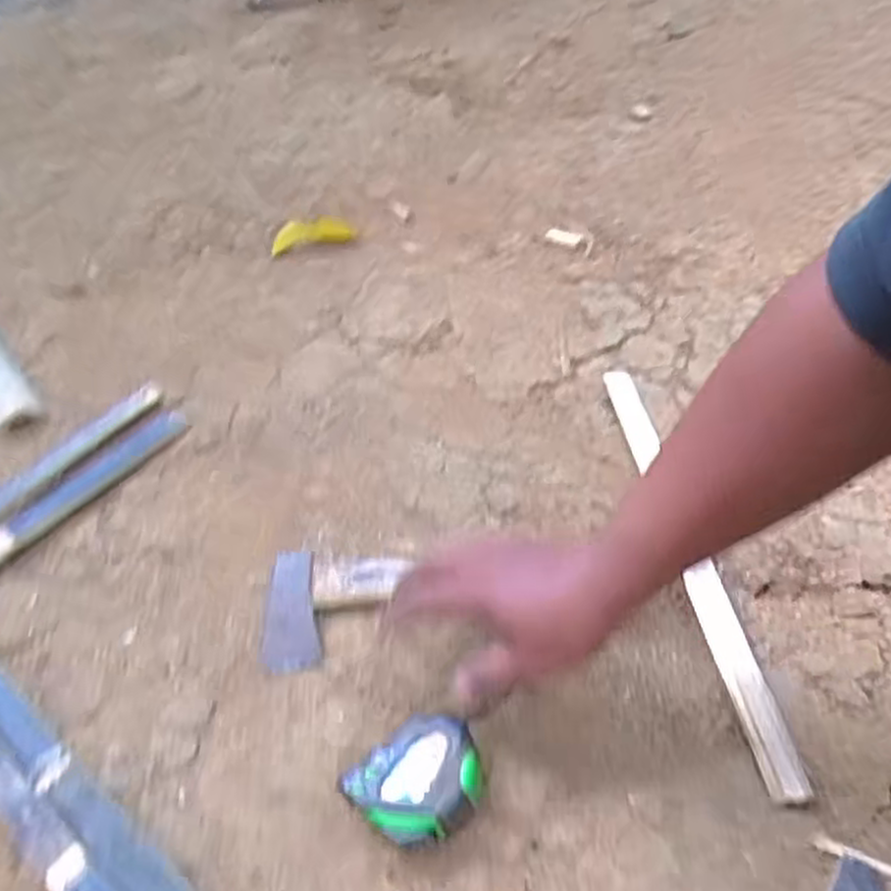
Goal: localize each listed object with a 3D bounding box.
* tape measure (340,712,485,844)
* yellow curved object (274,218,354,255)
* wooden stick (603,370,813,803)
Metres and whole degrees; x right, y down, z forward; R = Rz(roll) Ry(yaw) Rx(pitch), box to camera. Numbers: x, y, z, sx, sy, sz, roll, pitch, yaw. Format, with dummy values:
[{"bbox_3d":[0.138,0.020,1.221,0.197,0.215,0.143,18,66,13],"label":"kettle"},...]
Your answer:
[{"bbox_3d":[-0.016,0.214,0.487,0.078,0.046,0.062,-27,50,-20],"label":"tape measure"},{"bbox_3d":[-0.171,-0.277,0.995,0.105,0.033,0.027,-15,47,-10],"label":"yellow curved object"},{"bbox_3d":[0.195,0.079,0.631,0.028,0.014,0.402,-8,47,-3],"label":"wooden stick"}]

